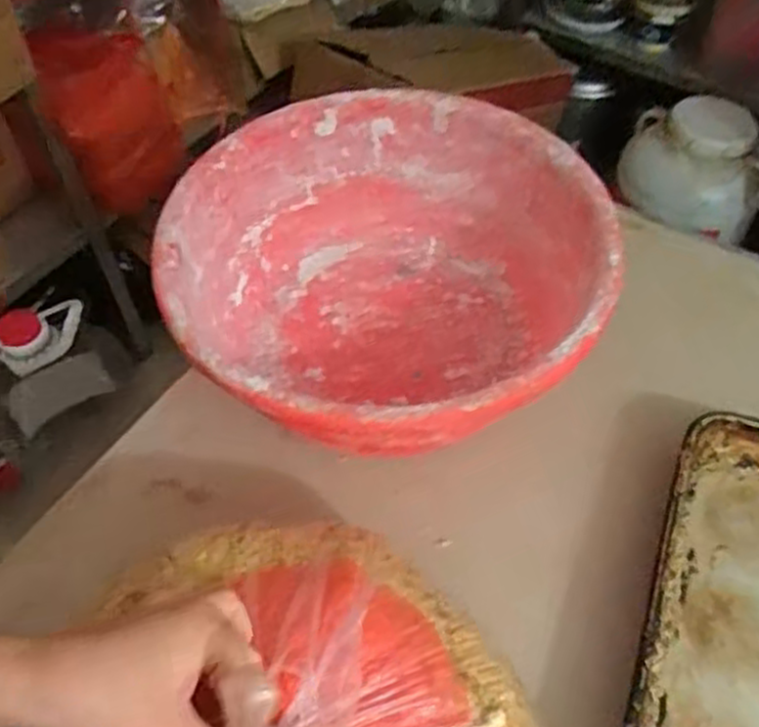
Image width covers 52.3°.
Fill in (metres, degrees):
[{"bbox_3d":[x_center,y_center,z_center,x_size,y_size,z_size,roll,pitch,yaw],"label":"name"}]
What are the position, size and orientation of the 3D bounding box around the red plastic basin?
[{"bbox_3d":[0.007,-0.071,0.701,0.371,0.143,0.366,-1,53,1],"label":"red plastic basin"}]

